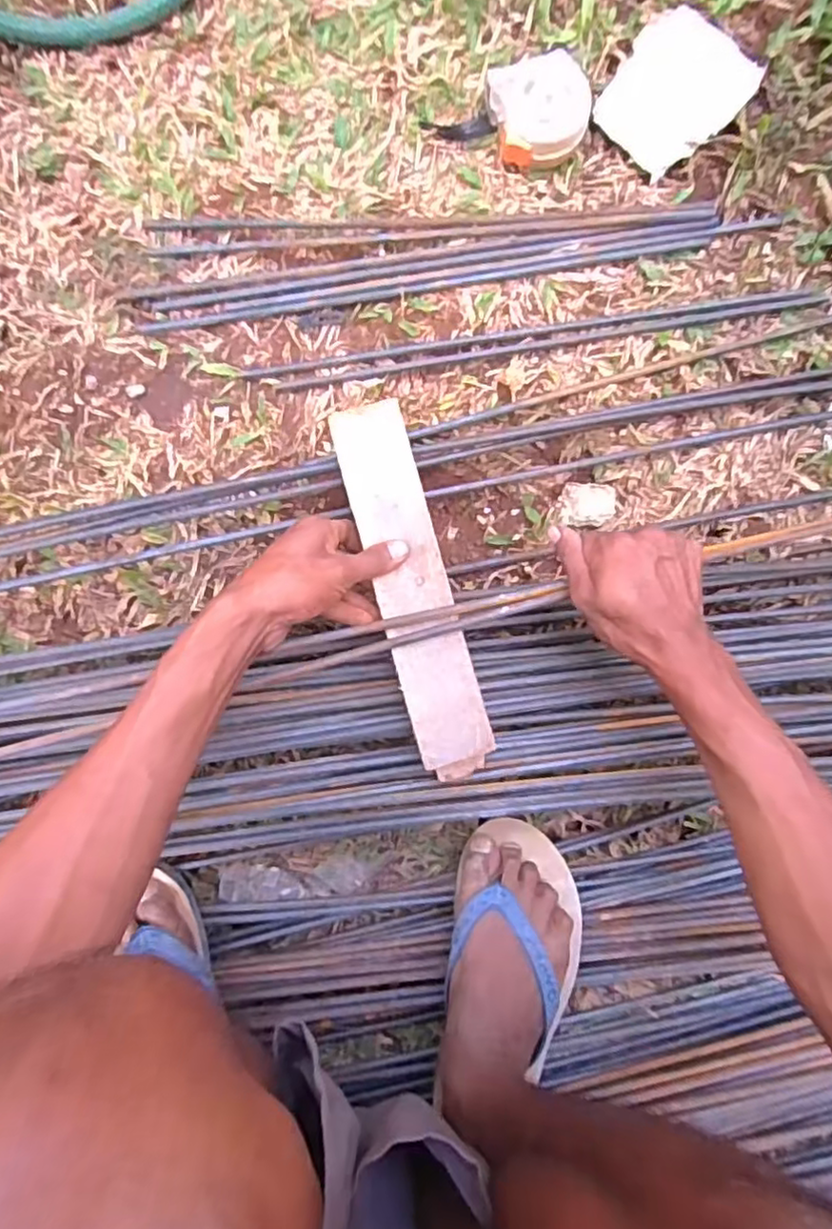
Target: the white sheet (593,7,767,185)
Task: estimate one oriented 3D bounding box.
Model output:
[{"bbox_3d":[0.225,-0.457,0.560,0.120,0.006,0.103,-44,88,6],"label":"white sheet"}]

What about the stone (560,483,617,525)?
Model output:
[{"bbox_3d":[0.155,-0.097,0.570,0.047,0.022,0.039,12,91,-5],"label":"stone"}]

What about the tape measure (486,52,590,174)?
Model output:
[{"bbox_3d":[0.105,-0.434,0.550,0.081,0.035,0.078,-8,93,-5],"label":"tape measure"}]

